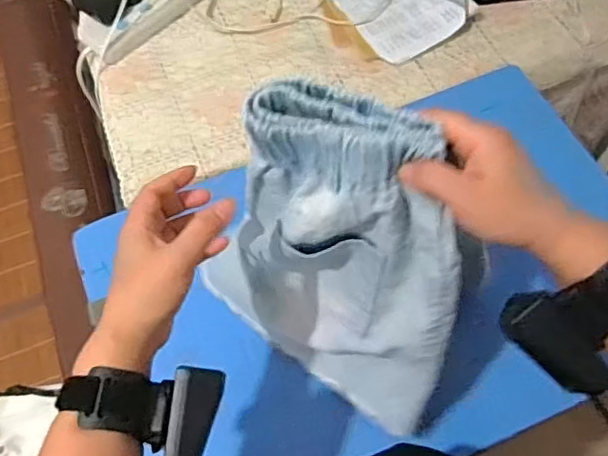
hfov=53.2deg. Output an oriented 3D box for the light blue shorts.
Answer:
[{"bbox_3d":[0.023,0.028,0.501,0.234,0.293,0.107,35,69,19],"label":"light blue shorts"}]

